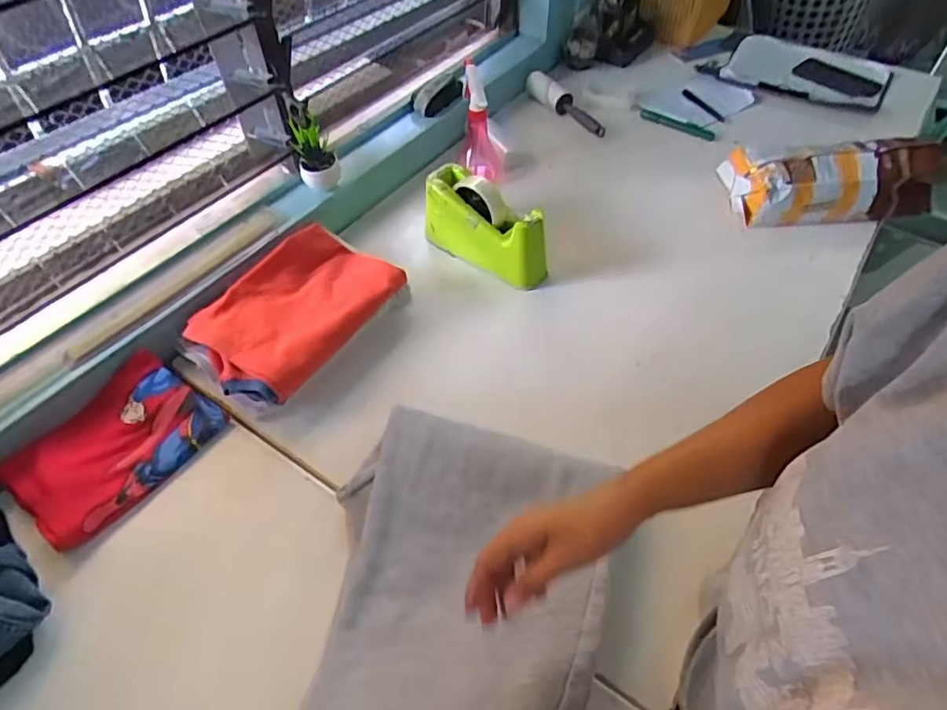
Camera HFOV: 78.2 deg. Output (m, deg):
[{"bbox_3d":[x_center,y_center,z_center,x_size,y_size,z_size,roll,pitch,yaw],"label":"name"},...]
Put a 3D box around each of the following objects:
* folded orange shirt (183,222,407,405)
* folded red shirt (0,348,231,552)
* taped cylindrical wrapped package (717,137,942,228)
[{"bbox_3d":[-0.231,-0.064,0.760,0.177,0.058,0.256,31,58,23],"label":"folded orange shirt"},{"bbox_3d":[-0.408,0.102,0.666,0.155,0.022,0.203,29,57,22],"label":"folded red shirt"},{"bbox_3d":[0.554,-0.278,0.899,0.309,0.092,0.115,-3,51,-2],"label":"taped cylindrical wrapped package"}]

